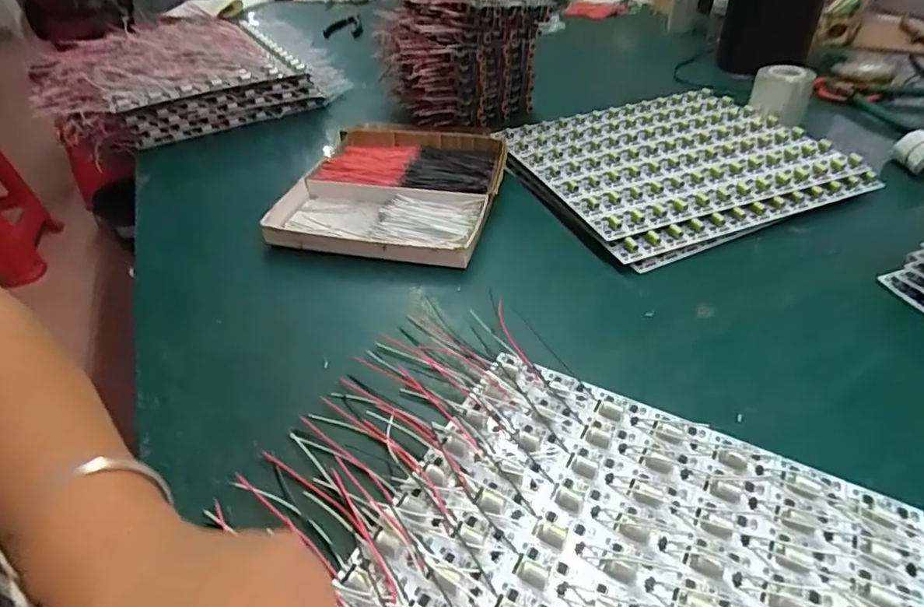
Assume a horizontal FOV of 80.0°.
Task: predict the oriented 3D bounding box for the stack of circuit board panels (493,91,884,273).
[{"bbox_3d":[0.209,-0.147,0.563,0.277,0.026,0.254,-17,41,-15],"label":"stack of circuit board panels"}]

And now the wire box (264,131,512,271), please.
[{"bbox_3d":[-0.062,-0.116,0.542,0.198,0.023,0.217,8,41,14],"label":"wire box"}]

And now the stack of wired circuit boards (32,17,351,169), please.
[{"bbox_3d":[-0.376,-0.327,0.772,0.359,0.068,0.289,-21,43,-19],"label":"stack of wired circuit boards"}]

